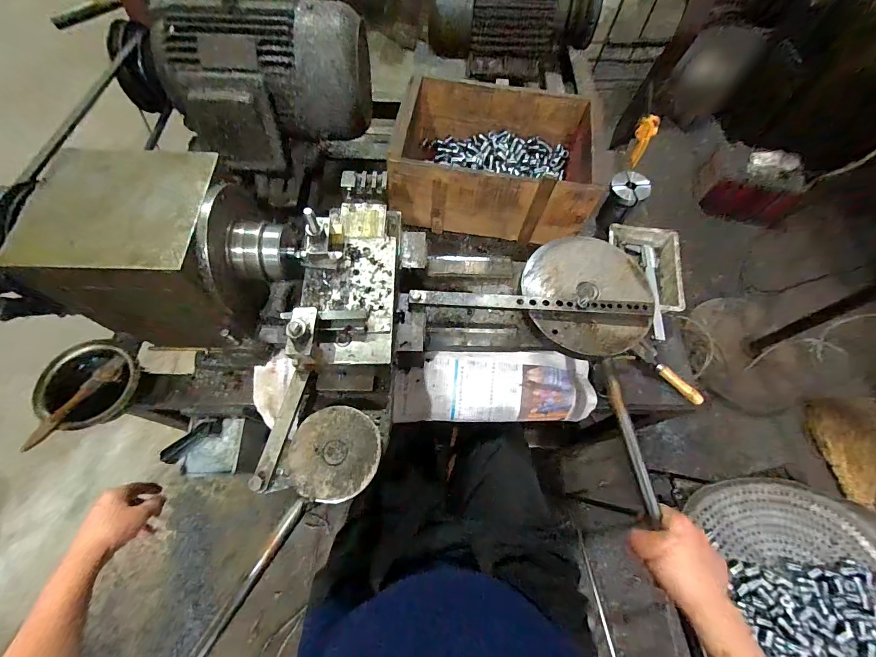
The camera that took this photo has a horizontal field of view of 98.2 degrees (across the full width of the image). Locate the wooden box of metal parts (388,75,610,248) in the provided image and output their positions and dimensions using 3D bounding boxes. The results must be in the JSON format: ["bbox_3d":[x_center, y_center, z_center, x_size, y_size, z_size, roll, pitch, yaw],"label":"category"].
[{"bbox_3d":[0.104,-0.320,0.720,0.346,0.144,0.261,9,65,2],"label":"wooden box of metal parts"}]

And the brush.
[{"bbox_3d":[-0.512,0.103,0.540,0.032,0.030,0.150,21,66,7],"label":"brush"}]

